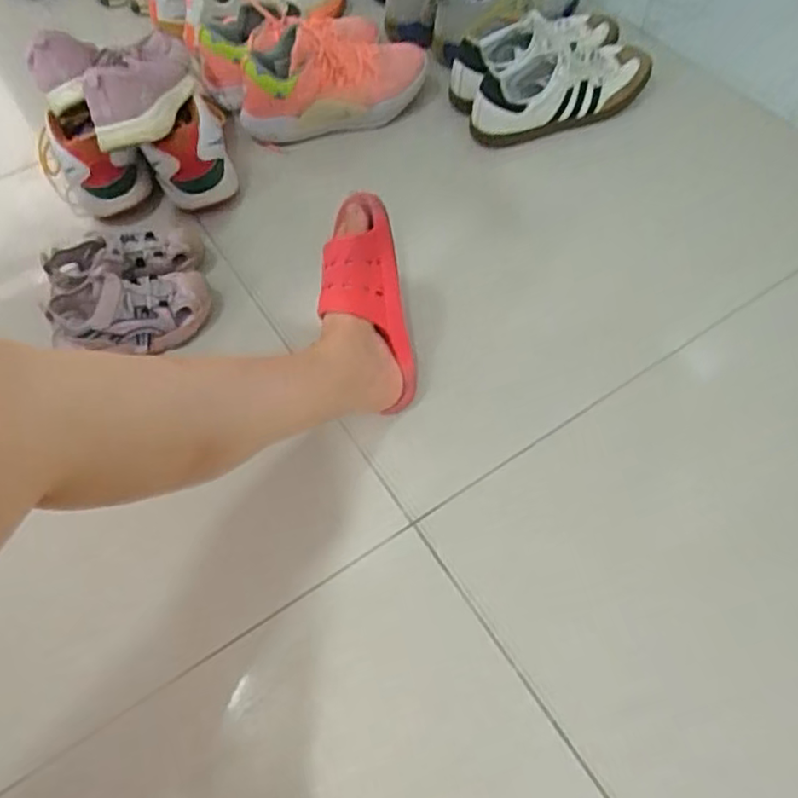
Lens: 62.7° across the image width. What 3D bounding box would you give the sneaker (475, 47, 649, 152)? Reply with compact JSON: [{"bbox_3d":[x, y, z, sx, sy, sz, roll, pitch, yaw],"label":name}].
[{"bbox_3d":[0.245,-0.462,0.983,0.296,0.085,0.103,-21,60,-9],"label":"sneaker"}]

